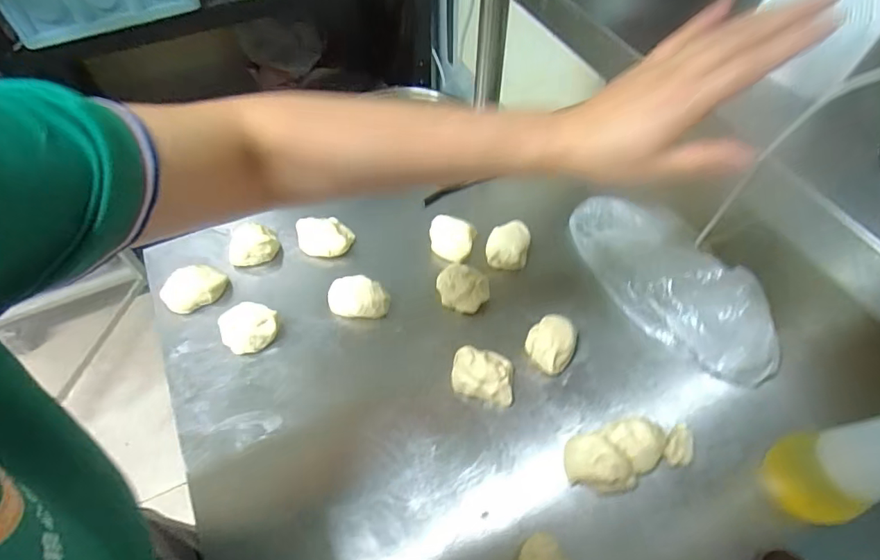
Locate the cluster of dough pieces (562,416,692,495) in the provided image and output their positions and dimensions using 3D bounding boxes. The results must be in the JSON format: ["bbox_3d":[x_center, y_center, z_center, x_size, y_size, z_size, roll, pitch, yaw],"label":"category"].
[{"bbox_3d":[0.191,0.171,0.497,0.137,0.039,0.064,-18,59,-12],"label":"cluster of dough pieces"}]

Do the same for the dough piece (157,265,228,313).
[{"bbox_3d":[-0.307,0.011,0.618,0.075,0.025,0.051,-36,64,-22],"label":"dough piece"}]

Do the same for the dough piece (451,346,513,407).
[{"bbox_3d":[0.048,0.107,0.552,0.068,0.036,0.049,11,57,7],"label":"dough piece"}]

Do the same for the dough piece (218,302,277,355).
[{"bbox_3d":[-0.226,0.056,0.586,0.063,0.030,0.053,-16,58,-11],"label":"dough piece"}]

